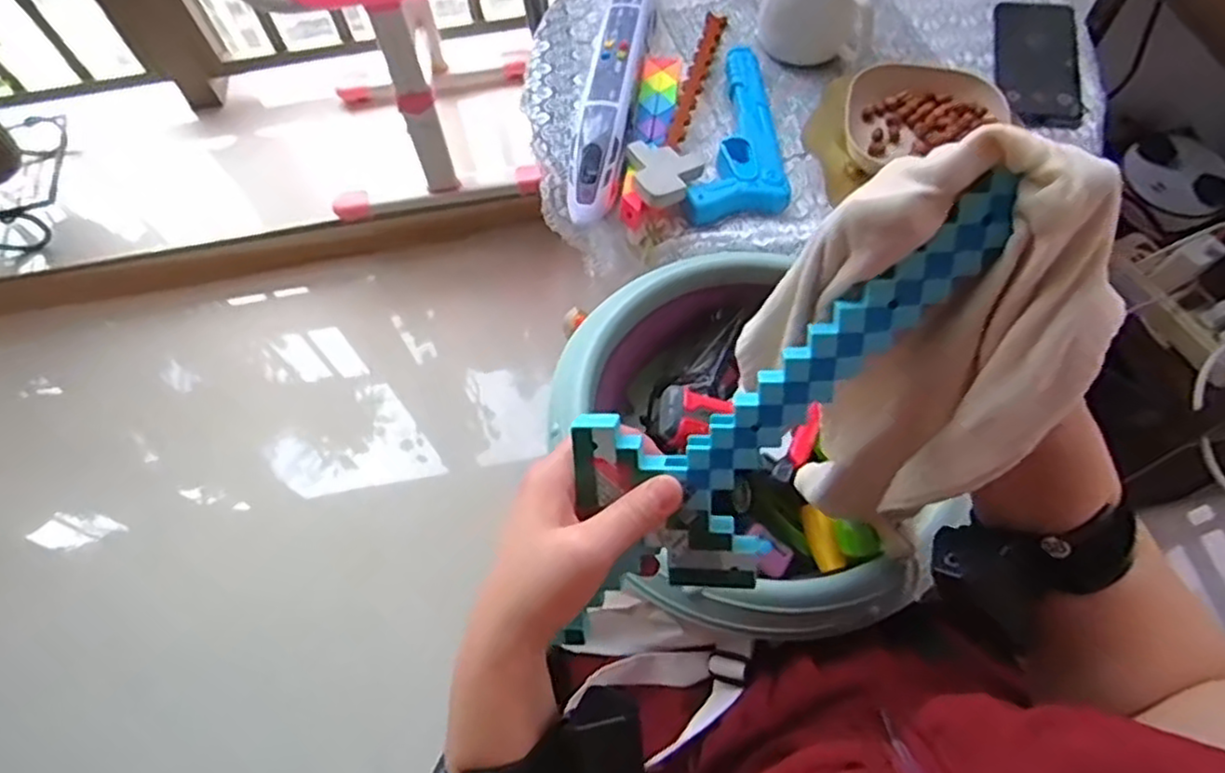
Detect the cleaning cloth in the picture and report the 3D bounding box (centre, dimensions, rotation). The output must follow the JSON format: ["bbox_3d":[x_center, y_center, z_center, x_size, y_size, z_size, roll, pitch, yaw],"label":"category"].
[{"bbox_3d":[0.141,-0.016,0.345,0.083,0.211,0.129,-40,68,-17],"label":"cleaning cloth"}]

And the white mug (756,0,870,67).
[{"bbox_3d":[0.201,-0.383,0.708,0.103,0.096,0.080,12,64,9],"label":"white mug"}]

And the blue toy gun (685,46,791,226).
[{"bbox_3d":[0.132,-0.238,0.671,0.082,0.035,0.218,12,64,9],"label":"blue toy gun"}]

